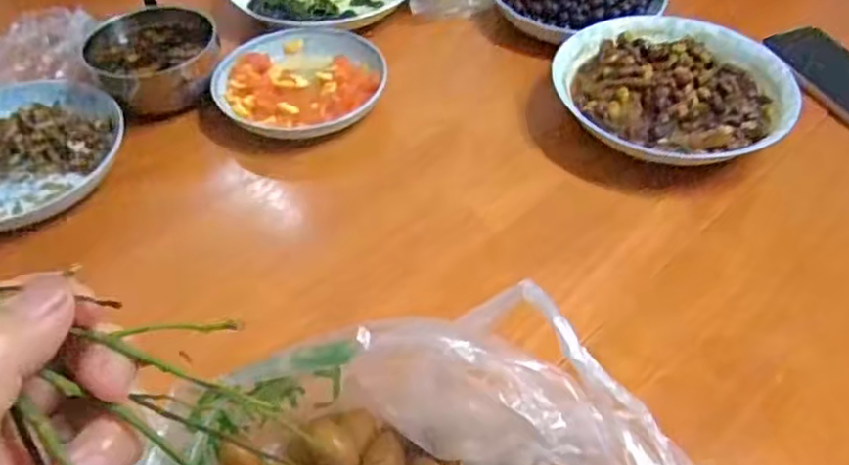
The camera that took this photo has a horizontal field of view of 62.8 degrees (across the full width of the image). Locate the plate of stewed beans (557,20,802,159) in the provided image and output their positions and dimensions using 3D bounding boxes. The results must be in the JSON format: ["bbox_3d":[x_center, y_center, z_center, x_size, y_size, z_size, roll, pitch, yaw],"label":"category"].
[{"bbox_3d":[0.211,-0.122,0.605,0.191,0.041,0.176,-1,47,1],"label":"plate of stewed beans"}]

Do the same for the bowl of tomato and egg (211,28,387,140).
[{"bbox_3d":[-0.114,-0.136,0.642,0.150,0.029,0.152,-1,47,1],"label":"bowl of tomato and egg"}]

